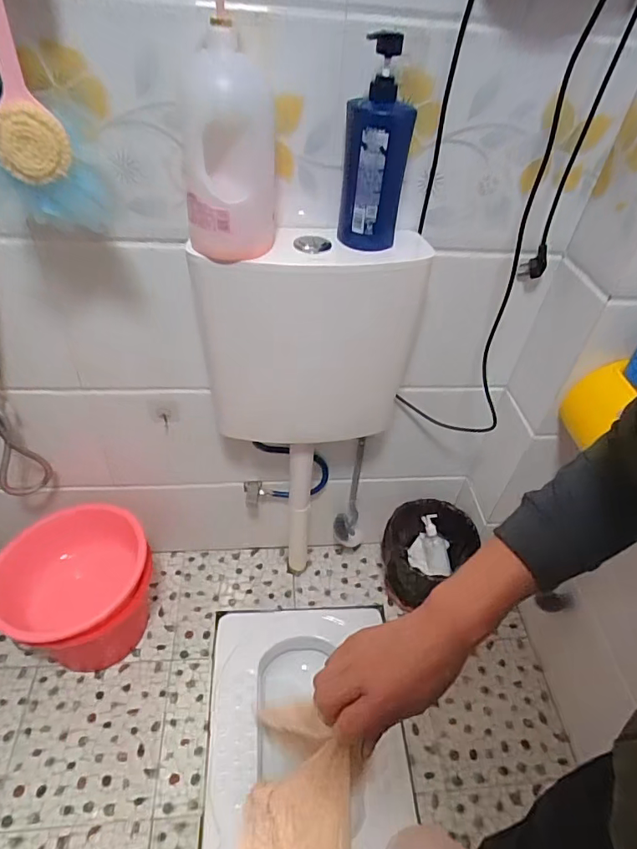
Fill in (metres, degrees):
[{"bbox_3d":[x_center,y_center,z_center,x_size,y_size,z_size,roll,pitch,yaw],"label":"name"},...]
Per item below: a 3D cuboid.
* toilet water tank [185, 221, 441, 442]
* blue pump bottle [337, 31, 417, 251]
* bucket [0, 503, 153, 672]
[{"bbox_3d":[-0.010,-0.139,0.880,0.379,0.370,0.133,-5,45,-11],"label":"toilet water tank"},{"bbox_3d":[0.081,-0.379,0.695,0.085,0.253,0.084,11,44,5],"label":"blue pump bottle"},{"bbox_3d":[-0.520,0.397,1.125,0.290,0.296,0.289,3,44,-3],"label":"bucket"}]

